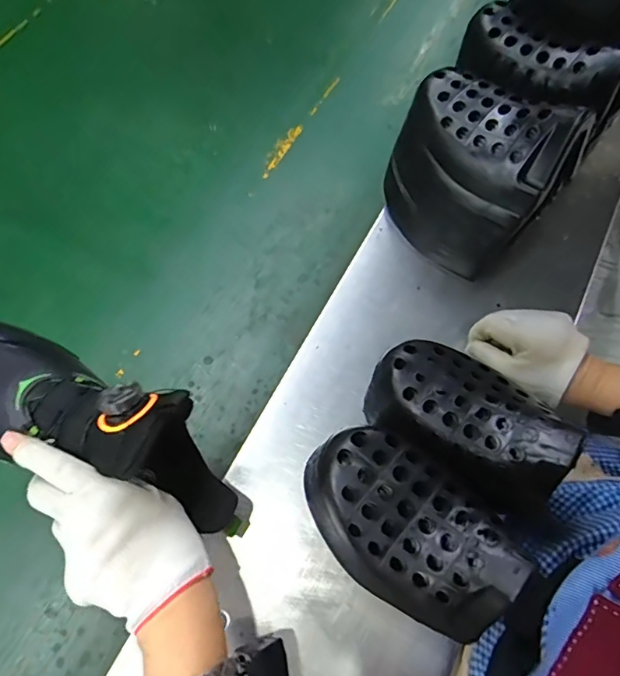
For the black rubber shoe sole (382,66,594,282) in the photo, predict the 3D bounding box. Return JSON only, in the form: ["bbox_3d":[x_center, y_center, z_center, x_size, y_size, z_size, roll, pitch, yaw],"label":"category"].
[{"bbox_3d":[0.154,-0.154,0.490,0.087,0.186,0.155,-36,73,-15],"label":"black rubber shoe sole"}]

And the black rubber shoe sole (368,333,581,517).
[{"bbox_3d":[0.110,0.055,0.353,0.137,0.063,0.087,36,71,16],"label":"black rubber shoe sole"}]

